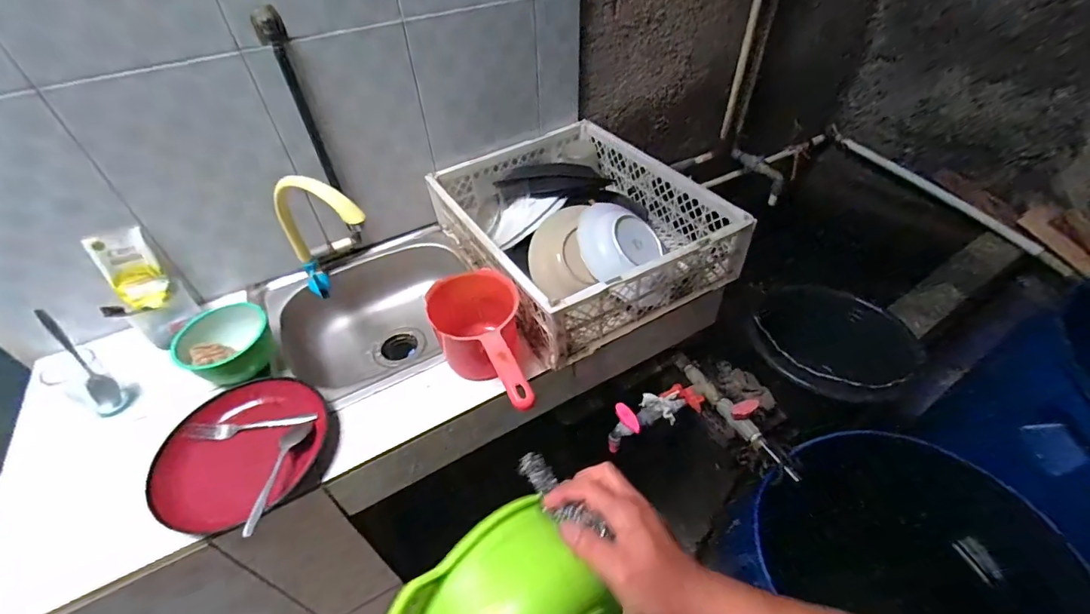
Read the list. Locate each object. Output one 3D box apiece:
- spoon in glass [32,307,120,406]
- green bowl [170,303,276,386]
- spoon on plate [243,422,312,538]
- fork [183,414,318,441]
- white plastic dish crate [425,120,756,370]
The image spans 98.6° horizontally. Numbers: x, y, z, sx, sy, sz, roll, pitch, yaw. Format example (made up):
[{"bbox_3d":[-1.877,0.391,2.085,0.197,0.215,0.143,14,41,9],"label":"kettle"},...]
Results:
[{"bbox_3d":[-0.680,0.077,0.687,0.031,0.165,0.027,-28,22,-22],"label":"spoon in glass"},{"bbox_3d":[-0.516,0.055,0.760,0.132,0.077,0.129,-2,44,2],"label":"green bowl"},{"bbox_3d":[-0.352,0.214,0.607,0.033,0.020,0.156,1,44,5],"label":"spoon on plate"},{"bbox_3d":[-0.422,0.174,0.676,0.182,0.024,0.022,-6,44,-2],"label":"fork"},{"bbox_3d":[0.047,-0.165,0.910,0.390,0.143,0.512,-25,48,-19],"label":"white plastic dish crate"}]

